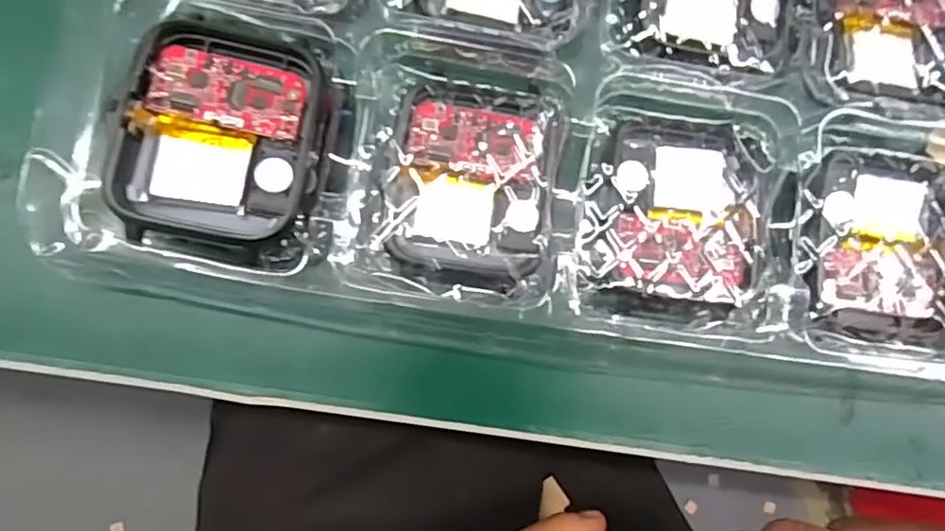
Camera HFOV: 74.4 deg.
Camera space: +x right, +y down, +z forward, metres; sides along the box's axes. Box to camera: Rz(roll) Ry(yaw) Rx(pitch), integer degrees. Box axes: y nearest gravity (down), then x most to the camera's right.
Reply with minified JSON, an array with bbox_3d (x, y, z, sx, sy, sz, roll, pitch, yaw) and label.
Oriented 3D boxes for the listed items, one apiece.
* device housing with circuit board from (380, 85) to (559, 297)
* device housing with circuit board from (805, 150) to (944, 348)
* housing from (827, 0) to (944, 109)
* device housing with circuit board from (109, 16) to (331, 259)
[{"bbox_3d":[0.000,-0.017,0.141,0.037,0.010,0.043,5,82,-5],"label":"device housing with circuit board"},{"bbox_3d":[0.095,-0.004,0.146,0.038,0.007,0.043,6,82,-5],"label":"device housing with circuit board"},{"bbox_3d":[0.104,-0.058,0.153,0.030,0.006,0.039,0,84,11],"label":"housing"},{"bbox_3d":[-0.050,-0.025,0.127,0.039,0.008,0.047,11,81,-4],"label":"device housing with circuit board"}]

